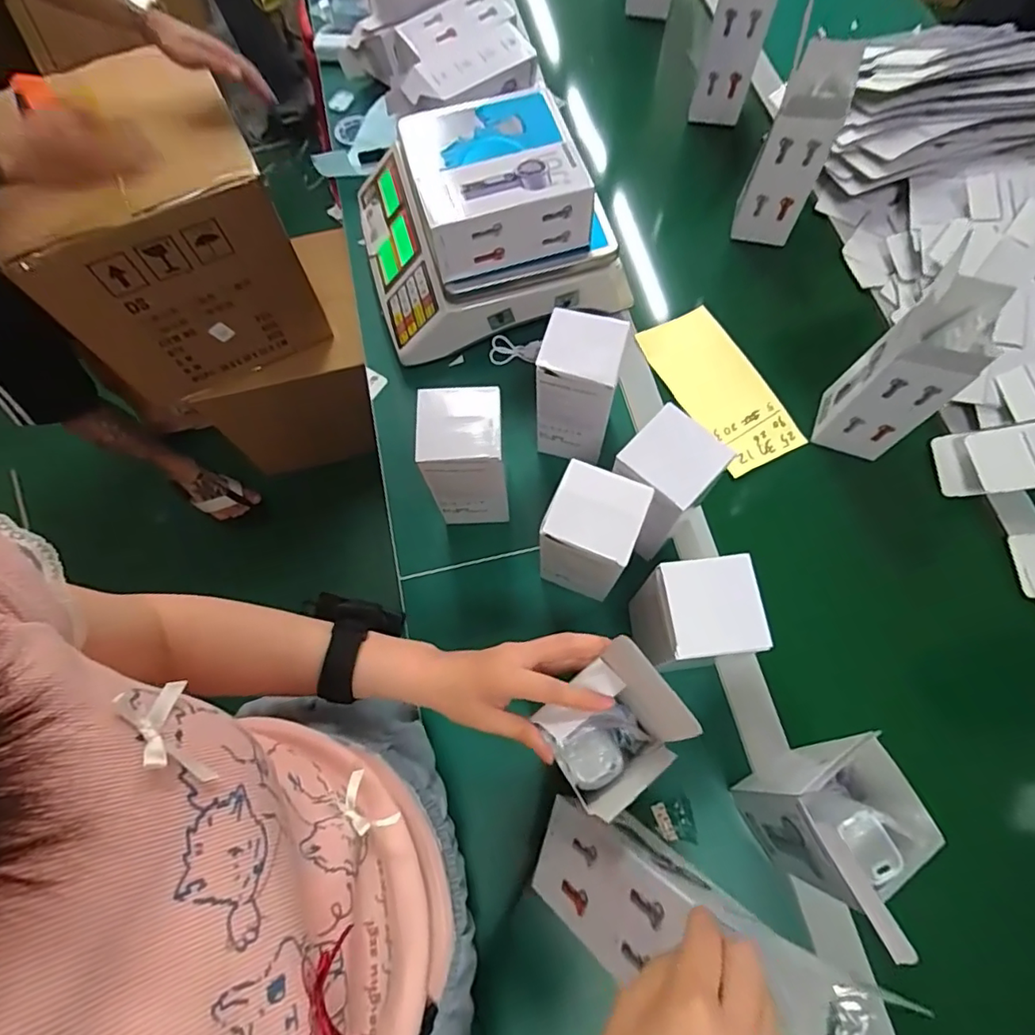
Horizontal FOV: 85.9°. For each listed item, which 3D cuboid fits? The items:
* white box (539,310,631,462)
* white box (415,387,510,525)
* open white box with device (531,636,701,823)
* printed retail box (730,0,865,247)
[{"bbox_3d":[0.060,-0.127,0.558,0.071,0.152,0.066,15,70,5],"label":"white box"},{"bbox_3d":[-0.047,-0.051,0.546,0.077,0.177,0.071,-2,69,-1],"label":"white box"},{"bbox_3d":[0.060,0.140,0.366,0.076,0.115,0.079,-31,72,-12],"label":"open white box with device"},{"bbox_3d":[0.329,-0.449,0.669,0.075,0.188,0.110,15,70,5],"label":"printed retail box"}]

